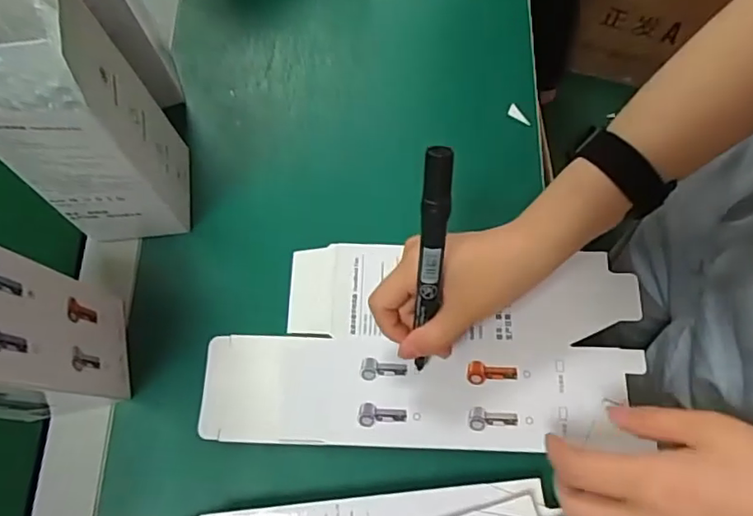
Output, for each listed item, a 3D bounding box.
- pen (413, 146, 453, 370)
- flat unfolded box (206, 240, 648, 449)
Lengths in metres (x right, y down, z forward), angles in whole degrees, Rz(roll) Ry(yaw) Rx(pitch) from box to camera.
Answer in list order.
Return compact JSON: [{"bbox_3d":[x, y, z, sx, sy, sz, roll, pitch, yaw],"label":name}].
[{"bbox_3d":[0.030,0.006,0.321,0.014,0.144,0.010,2,36,2],"label":"pen"},{"bbox_3d":[0.032,0.058,0.385,0.284,0.004,0.133,2,70,3],"label":"flat unfolded box"}]

